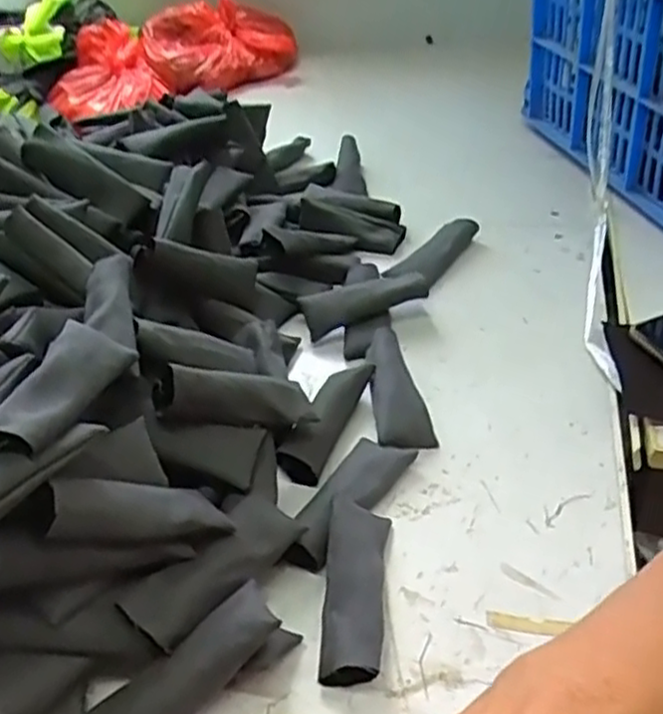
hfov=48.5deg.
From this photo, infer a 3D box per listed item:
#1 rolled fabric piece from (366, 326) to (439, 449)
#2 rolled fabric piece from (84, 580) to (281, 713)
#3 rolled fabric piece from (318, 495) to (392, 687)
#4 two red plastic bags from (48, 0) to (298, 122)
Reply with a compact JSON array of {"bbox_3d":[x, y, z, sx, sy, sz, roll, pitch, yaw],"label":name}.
[{"bbox_3d":[0.048,0.023,0.533,0.038,0.026,0.106,-8,39,-1],"label":"rolled fabric piece"},{"bbox_3d":[-0.075,0.162,0.376,0.106,0.019,0.033,-40,47,-9],"label":"rolled fabric piece"},{"bbox_3d":[0.014,0.129,0.412,0.033,0.029,0.104,-1,40,8],"label":"rolled fabric piece"},{"bbox_3d":[-0.230,-0.429,1.053,0.348,0.090,0.157,-32,45,-27],"label":"two red plastic bags"}]

